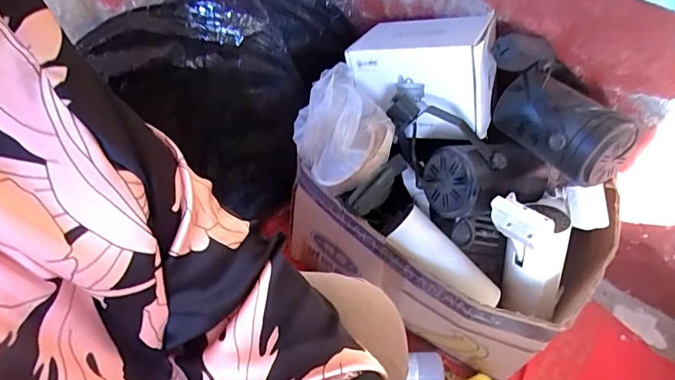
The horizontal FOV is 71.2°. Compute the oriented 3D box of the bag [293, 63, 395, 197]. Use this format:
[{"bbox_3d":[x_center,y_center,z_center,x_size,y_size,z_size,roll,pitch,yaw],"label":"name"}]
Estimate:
[{"bbox_3d":[0.006,-0.073,0.642,0.131,0.131,0.130,0,53,-3],"label":"bag"}]

